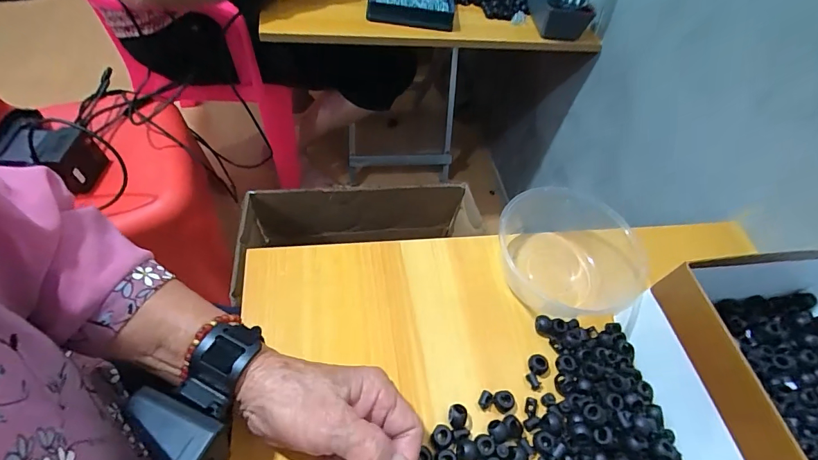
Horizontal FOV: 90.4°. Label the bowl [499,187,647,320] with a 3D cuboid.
[{"bbox_3d":[0.163,0.025,0.425,0.137,0.061,0.133,8,55,0],"label":"bowl"}]

